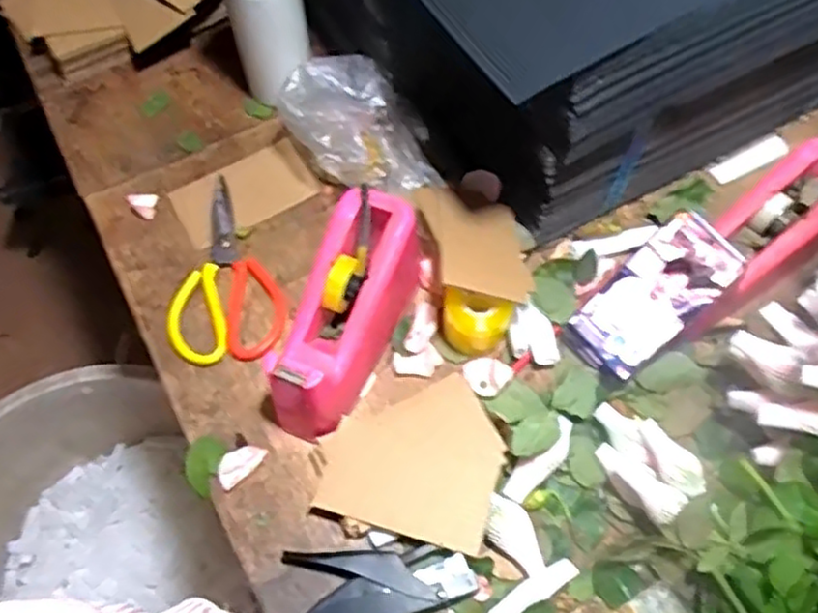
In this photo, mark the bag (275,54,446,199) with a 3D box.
[{"bbox_3d":[-0.049,-0.168,0.702,0.142,0.090,0.131,-10,65,-4],"label":"bag"}]

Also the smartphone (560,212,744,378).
[{"bbox_3d":[0.204,-0.004,0.608,0.013,0.156,0.072,-8,55,-51],"label":"smartphone"}]

